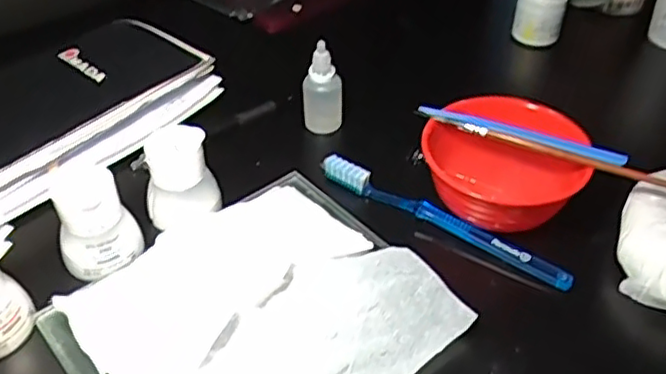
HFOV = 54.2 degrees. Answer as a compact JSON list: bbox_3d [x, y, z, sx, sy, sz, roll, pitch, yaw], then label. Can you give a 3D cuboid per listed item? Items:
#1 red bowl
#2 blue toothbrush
[{"bbox_3d":[0.116,-0.010,0.452,0.106,0.059,0.103,0,43,0],"label":"red bowl"},{"bbox_3d":[0.073,0.021,0.449,0.188,0.022,0.011,25,49,25],"label":"blue toothbrush"}]

